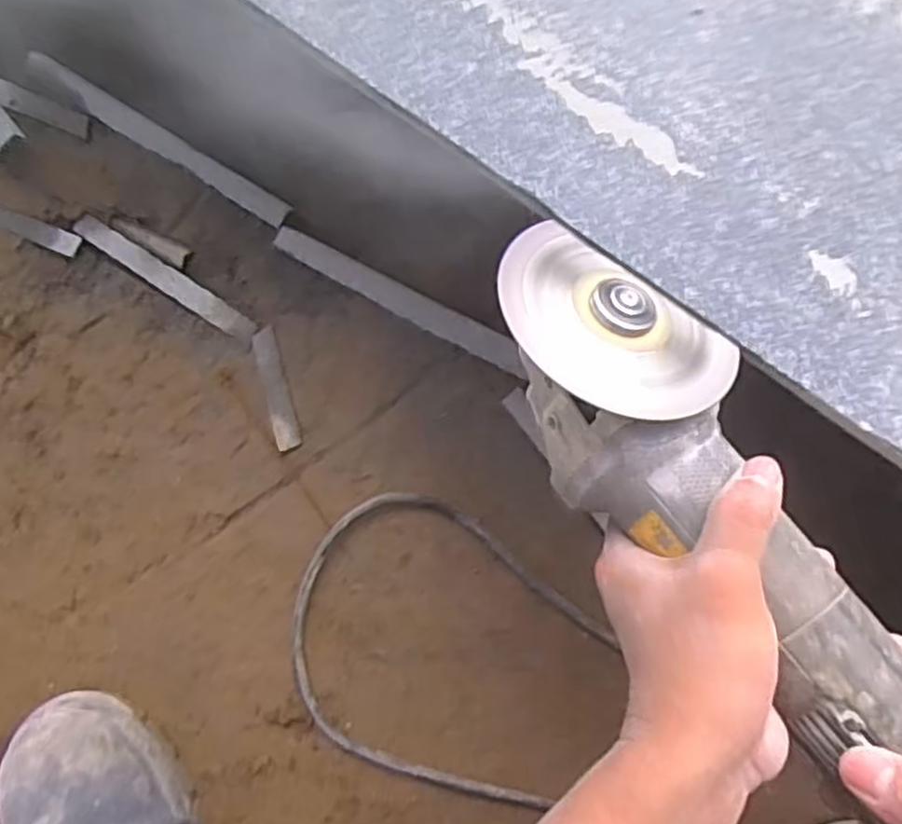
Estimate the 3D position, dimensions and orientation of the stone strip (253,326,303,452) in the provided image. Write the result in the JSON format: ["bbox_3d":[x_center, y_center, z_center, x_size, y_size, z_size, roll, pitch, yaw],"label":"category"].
[{"bbox_3d":[-0.129,-0.017,0.546,0.018,0.013,0.093,-19,82,2],"label":"stone strip"}]

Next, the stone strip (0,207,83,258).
[{"bbox_3d":[-0.348,-0.151,0.590,0.115,0.008,0.017,22,82,10],"label":"stone strip"}]

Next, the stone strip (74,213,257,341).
[{"bbox_3d":[-0.221,-0.103,0.575,0.171,0.009,0.017,33,84,12],"label":"stone strip"}]

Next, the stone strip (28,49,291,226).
[{"bbox_3d":[-0.226,-0.210,0.571,0.240,0.009,0.019,32,84,12],"label":"stone strip"}]

